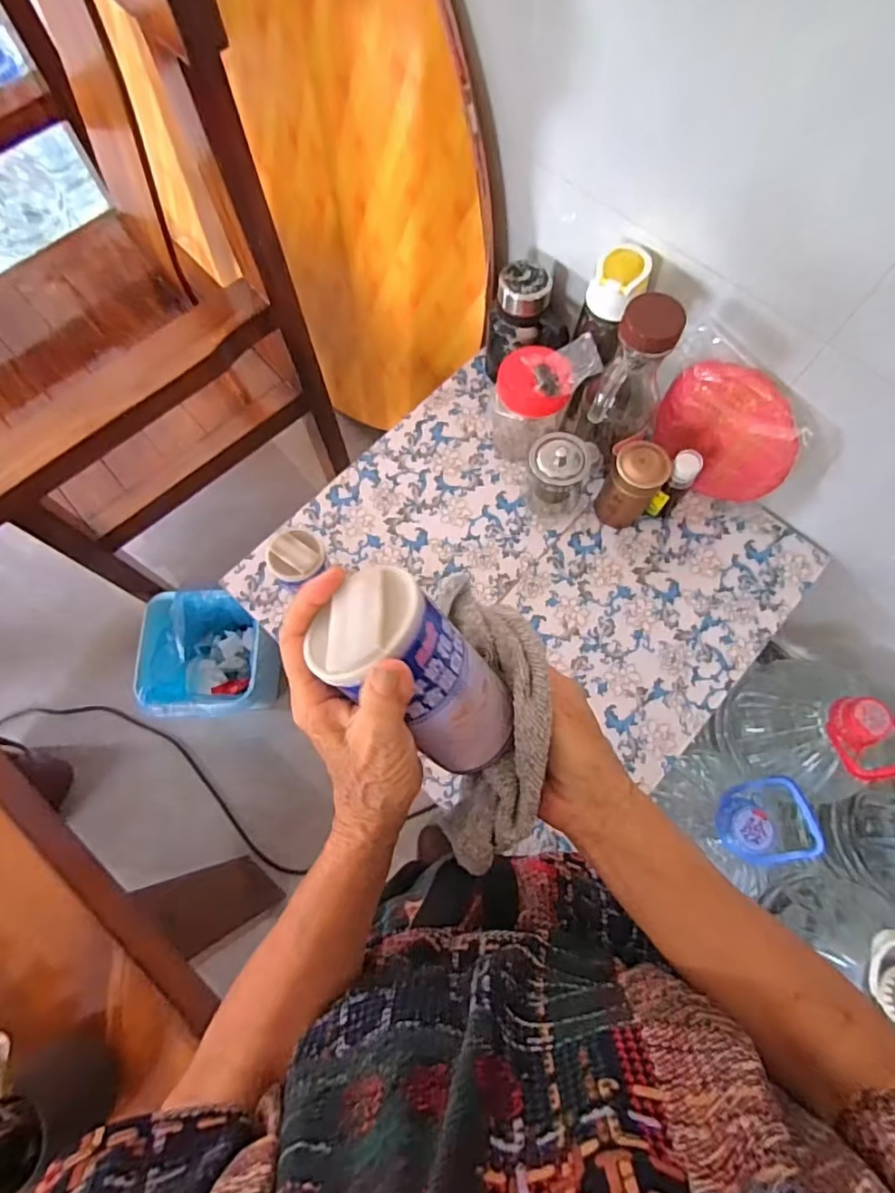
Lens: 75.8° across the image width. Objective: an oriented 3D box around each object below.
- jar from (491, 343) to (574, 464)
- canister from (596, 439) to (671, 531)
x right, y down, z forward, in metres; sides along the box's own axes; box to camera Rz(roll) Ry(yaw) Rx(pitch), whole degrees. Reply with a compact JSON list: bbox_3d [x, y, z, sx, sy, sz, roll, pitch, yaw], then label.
[{"bbox_3d":[0.107,-0.248,0.767,0.091,0.150,0.077,7,72,2],"label":"jar"},{"bbox_3d":[0.236,-0.139,0.743,0.062,0.119,0.062,0,72,-1],"label":"canister"}]

